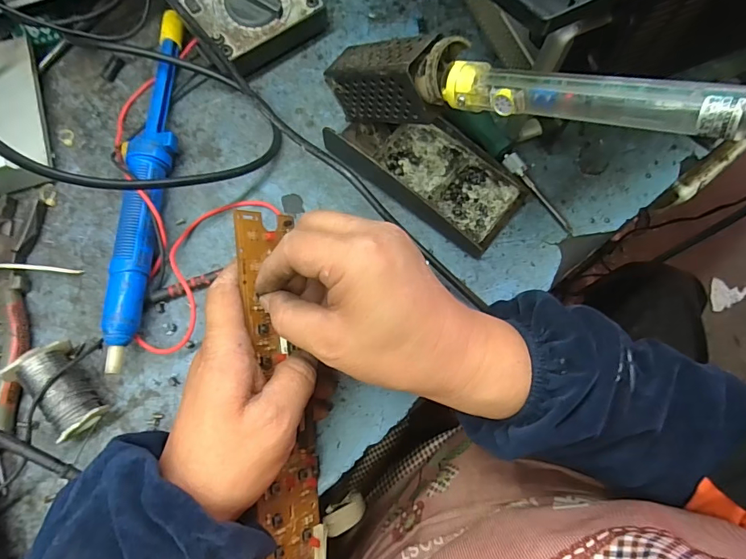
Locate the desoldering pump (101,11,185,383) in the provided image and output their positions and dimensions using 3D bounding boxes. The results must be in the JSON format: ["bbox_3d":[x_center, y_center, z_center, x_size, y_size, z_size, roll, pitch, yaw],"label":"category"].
[{"bbox_3d":[-0.183,-0.087,0.363,0.033,0.031,0.315,1,73,1],"label":"desoldering pump"}]

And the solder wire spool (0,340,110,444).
[{"bbox_3d":[-0.219,0.079,0.312,0.034,0.037,0.062,-43,77,-11],"label":"solder wire spool"}]

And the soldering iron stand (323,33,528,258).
[{"bbox_3d":[0.045,-0.108,0.313,0.168,0.132,0.069,37,78,11],"label":"soldering iron stand"}]

